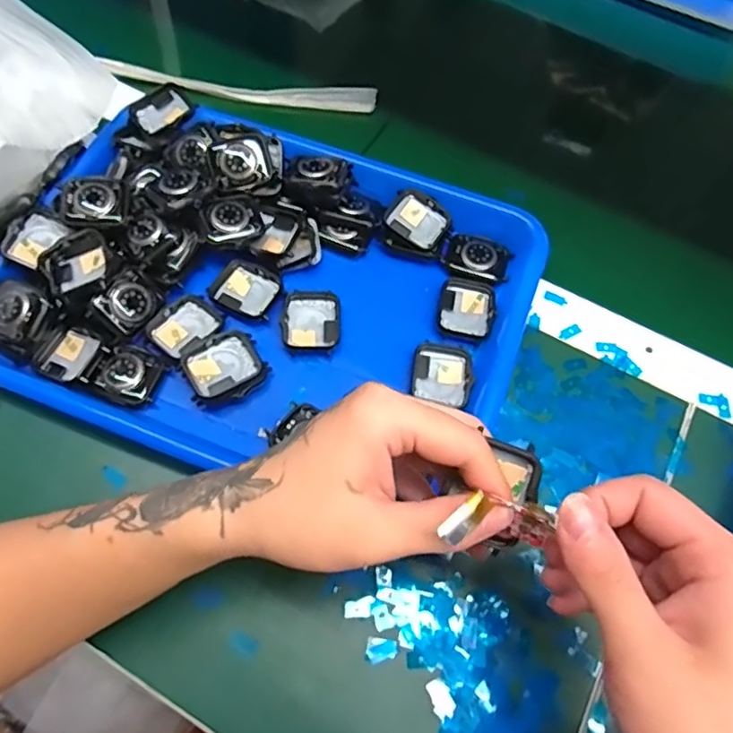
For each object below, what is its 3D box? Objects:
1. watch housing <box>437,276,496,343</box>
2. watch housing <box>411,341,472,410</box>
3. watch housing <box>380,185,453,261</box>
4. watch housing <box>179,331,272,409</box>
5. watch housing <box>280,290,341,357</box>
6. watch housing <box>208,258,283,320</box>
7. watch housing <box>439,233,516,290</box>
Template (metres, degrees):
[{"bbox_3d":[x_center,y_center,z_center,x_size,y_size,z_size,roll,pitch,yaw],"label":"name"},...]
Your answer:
[{"bbox_3d":[0.068,-0.039,0.385,0.037,0.008,0.046,11,63,3],"label":"watch housing"},{"bbox_3d":[0.049,0.004,0.363,0.036,0.009,0.040,10,63,3],"label":"watch housing"},{"bbox_3d":[0.036,-0.102,0.411,0.047,0.009,0.045,29,81,4],"label":"watch housing"},{"bbox_3d":[-0.088,0.001,0.351,0.047,0.010,0.041,-26,67,-14],"label":"watch housing"},{"bbox_3d":[-0.037,-0.030,0.377,0.038,0.010,0.044,-3,64,-4],"label":"watch housing"},{"bbox_3d":[-0.080,-0.052,0.383,0.043,0.010,0.037,31,66,12],"label":"watch housing"},{"bbox_3d":[0.079,-0.077,0.407,0.048,0.009,0.033,16,64,6],"label":"watch housing"}]

